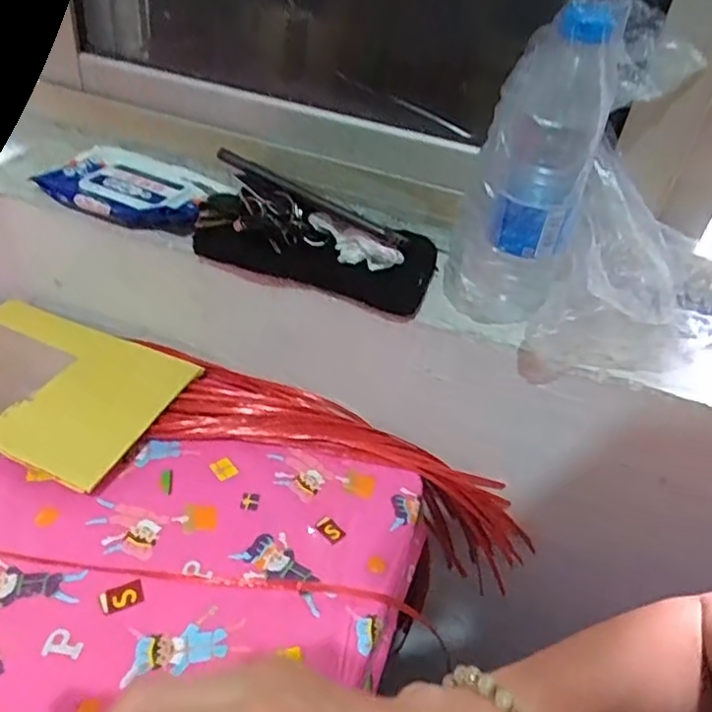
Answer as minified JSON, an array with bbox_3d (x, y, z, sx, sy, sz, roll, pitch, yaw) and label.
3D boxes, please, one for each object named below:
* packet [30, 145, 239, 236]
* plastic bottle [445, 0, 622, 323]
[{"bbox_3d":[-0.213,-0.166,0.597,0.182,0.030,0.106,19,41,13],"label":"packet"},{"bbox_3d":[0.131,-0.138,0.472,0.085,0.211,0.084,16,40,9],"label":"plastic bottle"}]

